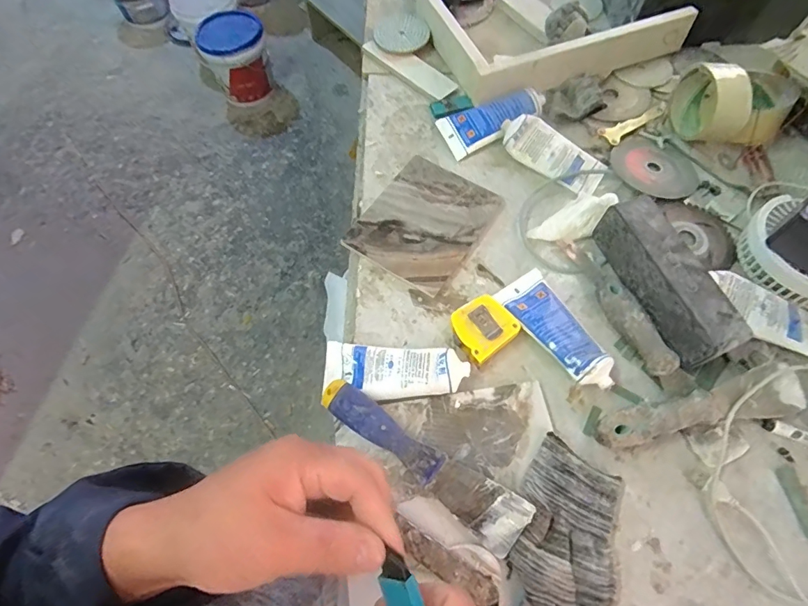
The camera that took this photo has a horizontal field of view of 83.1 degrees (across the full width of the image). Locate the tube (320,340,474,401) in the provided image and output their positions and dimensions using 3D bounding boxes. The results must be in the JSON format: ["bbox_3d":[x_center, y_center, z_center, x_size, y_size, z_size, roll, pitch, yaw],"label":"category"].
[{"bbox_3d":[-0.010,0.063,0.416,0.131,0.036,0.051,5,65,3],"label":"tube"}]

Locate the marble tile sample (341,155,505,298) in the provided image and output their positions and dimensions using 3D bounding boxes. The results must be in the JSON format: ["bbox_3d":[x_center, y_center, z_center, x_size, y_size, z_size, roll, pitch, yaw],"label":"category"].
[{"bbox_3d":[0.023,-0.091,0.505,0.121,0.012,0.146,31,69,15],"label":"marble tile sample"}]

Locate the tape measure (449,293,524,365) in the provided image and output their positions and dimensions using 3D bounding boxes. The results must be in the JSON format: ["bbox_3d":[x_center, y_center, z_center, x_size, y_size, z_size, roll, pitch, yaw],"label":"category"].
[{"bbox_3d":[0.076,0.025,0.443,0.054,0.025,0.053,-37,69,-15],"label":"tape measure"}]

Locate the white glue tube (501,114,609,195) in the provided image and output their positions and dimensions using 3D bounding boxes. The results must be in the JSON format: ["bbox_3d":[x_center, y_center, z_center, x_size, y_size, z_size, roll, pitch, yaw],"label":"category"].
[{"bbox_3d":[0.174,-0.174,0.535,0.128,0.023,0.061,33,69,2],"label":"white glue tube"}]

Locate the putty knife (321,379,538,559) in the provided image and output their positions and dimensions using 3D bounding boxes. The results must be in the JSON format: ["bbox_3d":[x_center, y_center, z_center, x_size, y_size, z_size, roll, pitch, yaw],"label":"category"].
[{"bbox_3d":[0.013,0.129,0.379,0.191,0.018,0.040,33,69,15],"label":"putty knife"}]

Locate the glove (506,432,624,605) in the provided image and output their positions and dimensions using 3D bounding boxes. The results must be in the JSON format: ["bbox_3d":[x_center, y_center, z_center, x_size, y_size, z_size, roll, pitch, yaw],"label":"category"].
[{"bbox_3d":[0.125,0.201,0.356,0.081,0.031,0.165,15,66,8],"label":"glove"}]

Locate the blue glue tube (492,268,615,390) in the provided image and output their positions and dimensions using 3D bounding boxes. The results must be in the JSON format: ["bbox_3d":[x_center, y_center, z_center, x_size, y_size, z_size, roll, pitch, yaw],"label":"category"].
[{"bbox_3d":[0.148,0.024,0.437,0.057,0.039,0.130,-33,68,-14],"label":"blue glue tube"}]

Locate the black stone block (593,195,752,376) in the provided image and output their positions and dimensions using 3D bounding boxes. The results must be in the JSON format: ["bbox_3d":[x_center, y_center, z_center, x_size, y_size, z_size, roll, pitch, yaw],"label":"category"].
[{"bbox_3d":[0.250,-0.021,0.441,0.047,0.061,0.165,-17,65,-7],"label":"black stone block"}]

